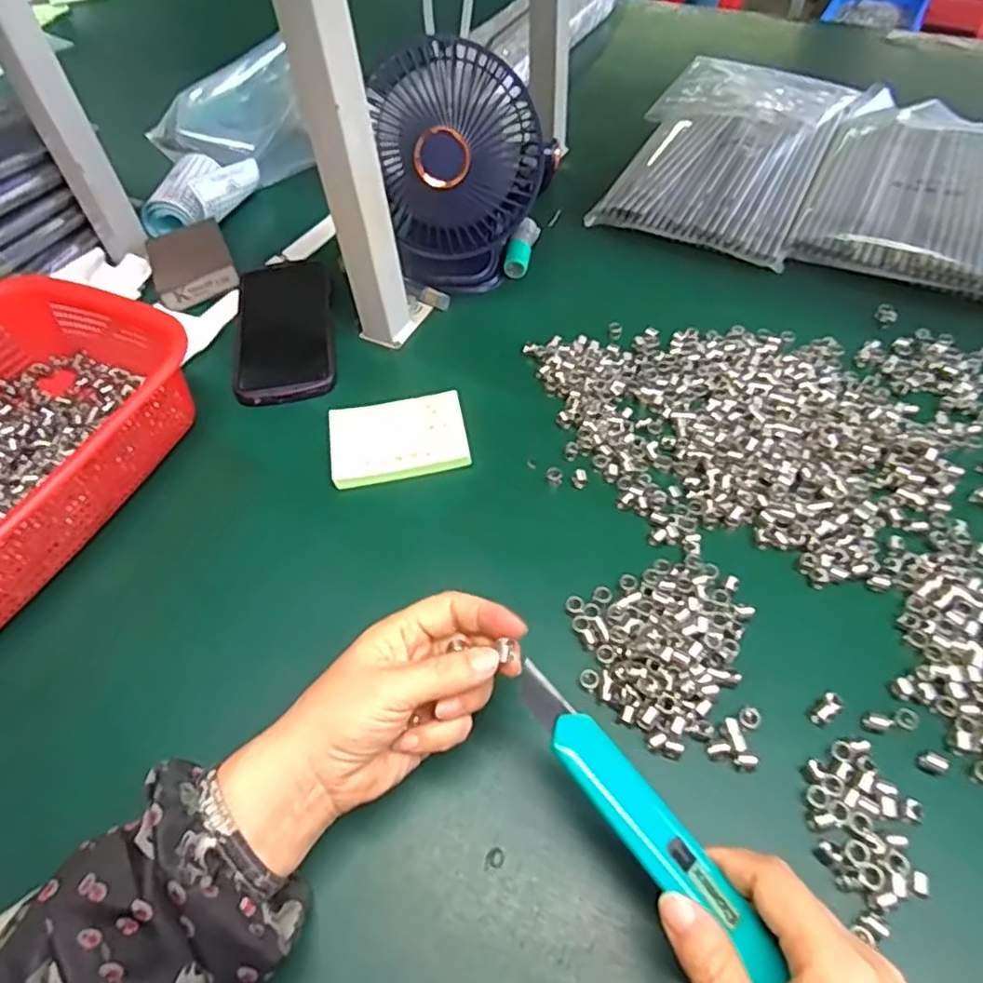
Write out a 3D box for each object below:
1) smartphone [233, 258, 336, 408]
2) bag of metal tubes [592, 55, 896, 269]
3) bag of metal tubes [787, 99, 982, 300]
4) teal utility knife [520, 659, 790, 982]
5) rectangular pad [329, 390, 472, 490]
[{"bbox_3d":[-0.175,-0.140,0.569,0.078,0.015,0.172,-10,52,-3],"label":"smartphone"},{"bbox_3d":[0.253,-0.366,0.699,0.218,0.043,0.364,26,59,22],"label":"bag of metal tubes"},{"bbox_3d":[0.418,-0.299,0.647,0.184,0.022,0.315,21,57,20],"label":"bag of metal tubes"},{"bbox_3d":[0.059,0.128,0.271,0.023,0.013,0.138,-35,67,-21],"label":"teal utility knife"},{"bbox_3d":[-0.067,-0.039,0.483,0.095,0.014,0.067,-10,52,-3],"label":"rectangular pad"}]

